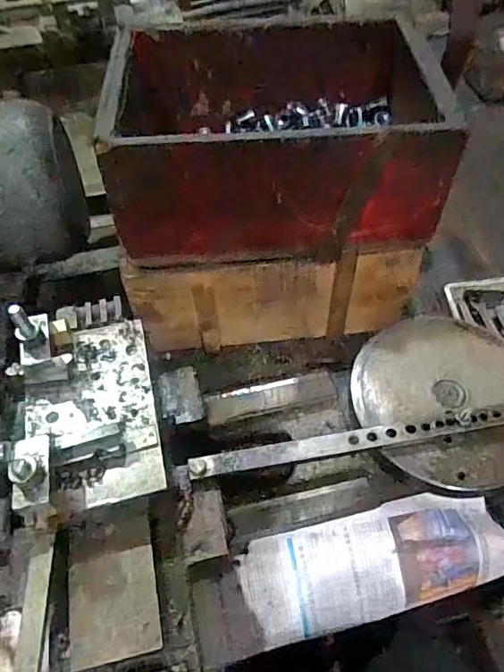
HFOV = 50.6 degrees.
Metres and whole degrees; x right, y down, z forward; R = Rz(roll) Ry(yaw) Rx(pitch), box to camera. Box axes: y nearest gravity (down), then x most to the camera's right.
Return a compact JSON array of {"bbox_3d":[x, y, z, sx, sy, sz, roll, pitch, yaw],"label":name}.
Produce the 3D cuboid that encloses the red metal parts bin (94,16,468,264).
[{"bbox_3d":[0.028,-0.230,0.614,0.336,0.145,0.245,-4,53,0],"label":"red metal parts bin"}]

